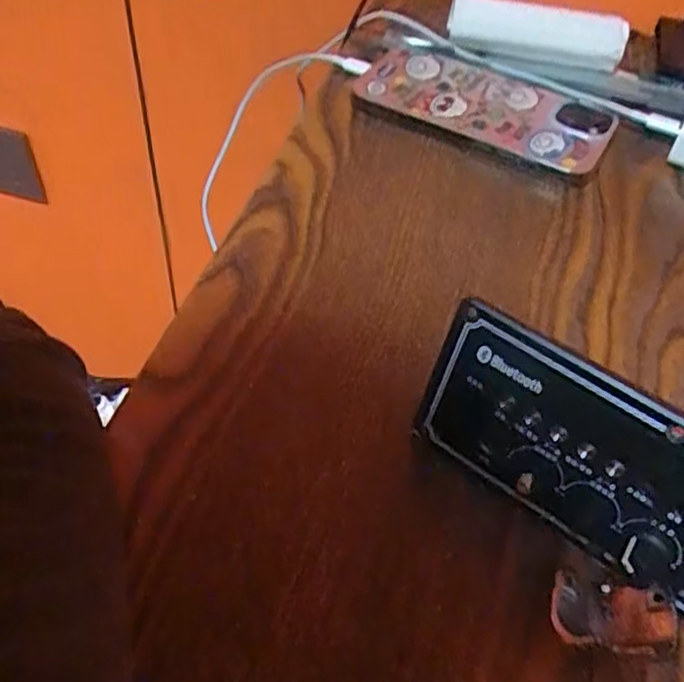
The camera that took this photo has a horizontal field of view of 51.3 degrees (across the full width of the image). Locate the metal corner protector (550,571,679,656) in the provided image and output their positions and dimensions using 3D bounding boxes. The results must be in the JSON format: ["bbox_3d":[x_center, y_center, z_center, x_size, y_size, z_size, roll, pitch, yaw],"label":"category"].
[{"bbox_3d":[0.083,0.087,0.224,0.036,0.016,0.023,6,50,1],"label":"metal corner protector"}]

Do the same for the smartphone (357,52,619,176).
[{"bbox_3d":[0.080,-0.130,0.390,0.134,0.006,0.062,19,60,2],"label":"smartphone"}]

